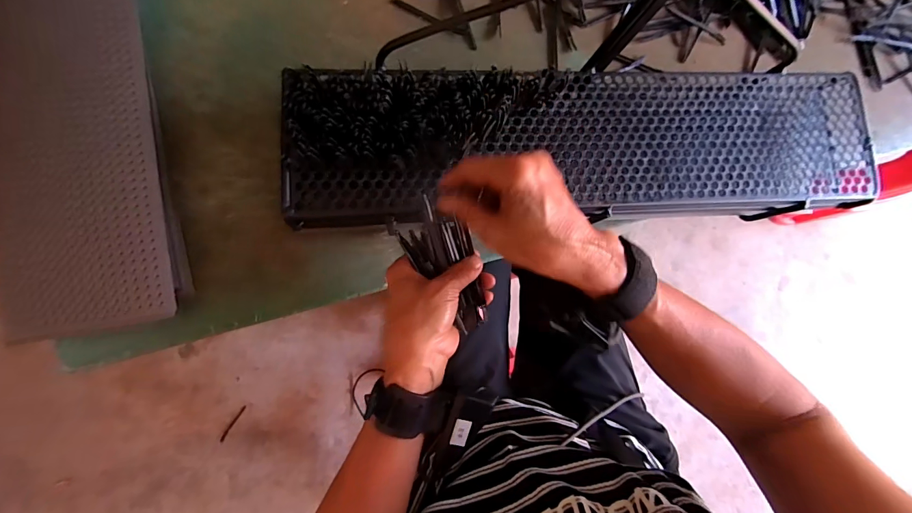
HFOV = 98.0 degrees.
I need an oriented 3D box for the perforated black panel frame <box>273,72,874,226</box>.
[{"bbox_3d":[0.137,-0.113,0.384,0.580,0.039,0.143,-4,85,-7],"label":"perforated black panel frame"}]

